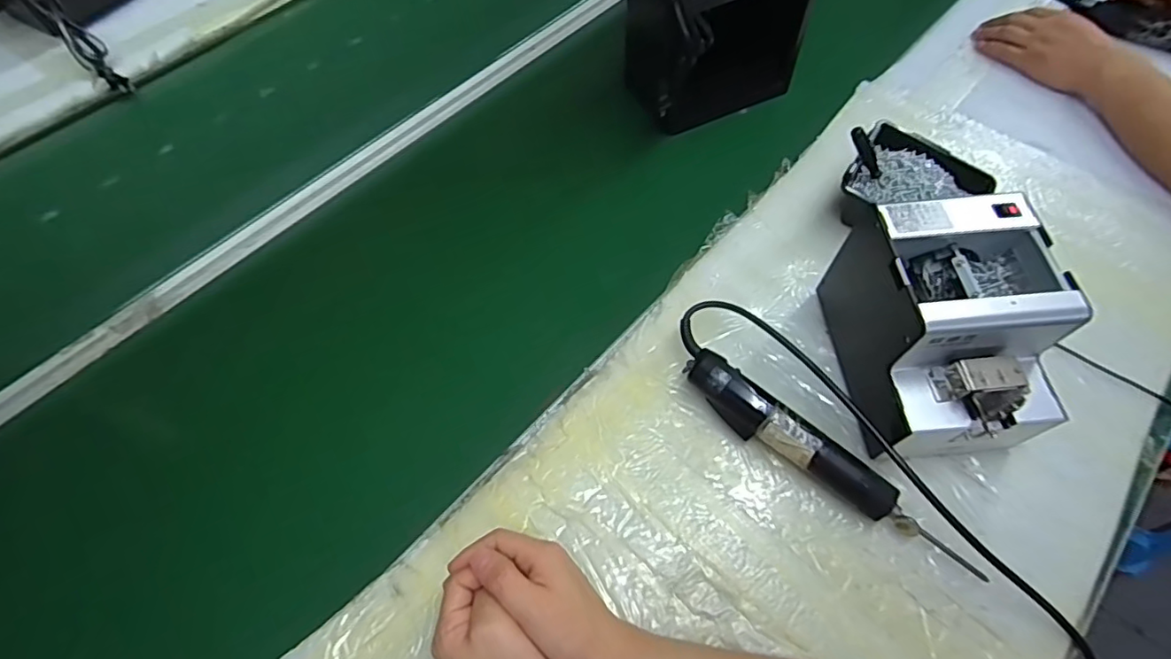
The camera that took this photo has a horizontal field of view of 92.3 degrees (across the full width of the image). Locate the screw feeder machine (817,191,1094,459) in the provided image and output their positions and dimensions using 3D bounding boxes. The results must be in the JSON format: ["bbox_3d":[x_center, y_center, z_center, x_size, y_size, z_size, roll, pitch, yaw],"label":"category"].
[{"bbox_3d":[0.304,-0.001,0.480,0.133,0.142,0.177,-5,59,0],"label":"screw feeder machine"}]

